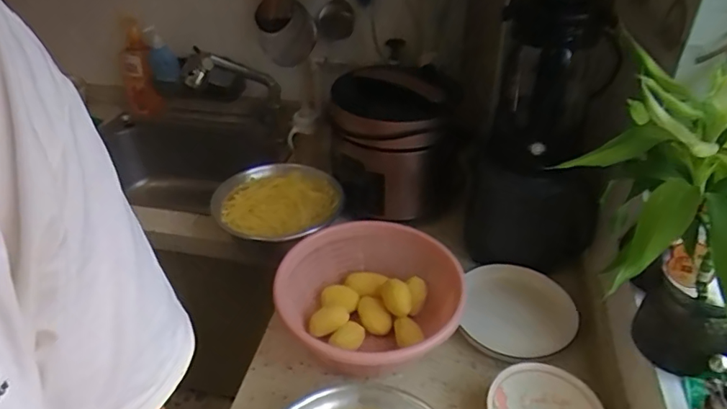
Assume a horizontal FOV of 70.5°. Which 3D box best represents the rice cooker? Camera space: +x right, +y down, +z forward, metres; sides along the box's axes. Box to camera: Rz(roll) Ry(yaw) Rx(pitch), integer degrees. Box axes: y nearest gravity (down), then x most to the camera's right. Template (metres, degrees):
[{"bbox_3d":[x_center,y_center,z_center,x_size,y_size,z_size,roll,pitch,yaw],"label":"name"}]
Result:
[{"bbox_3d":[0.044,-0.128,1.033,0.212,0.244,0.217,-2,37,0],"label":"rice cooker"}]

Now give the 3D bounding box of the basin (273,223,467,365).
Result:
[{"bbox_3d":[-0.004,0.157,0.818,0.263,0.112,0.265,0,36,0],"label":"basin"}]

